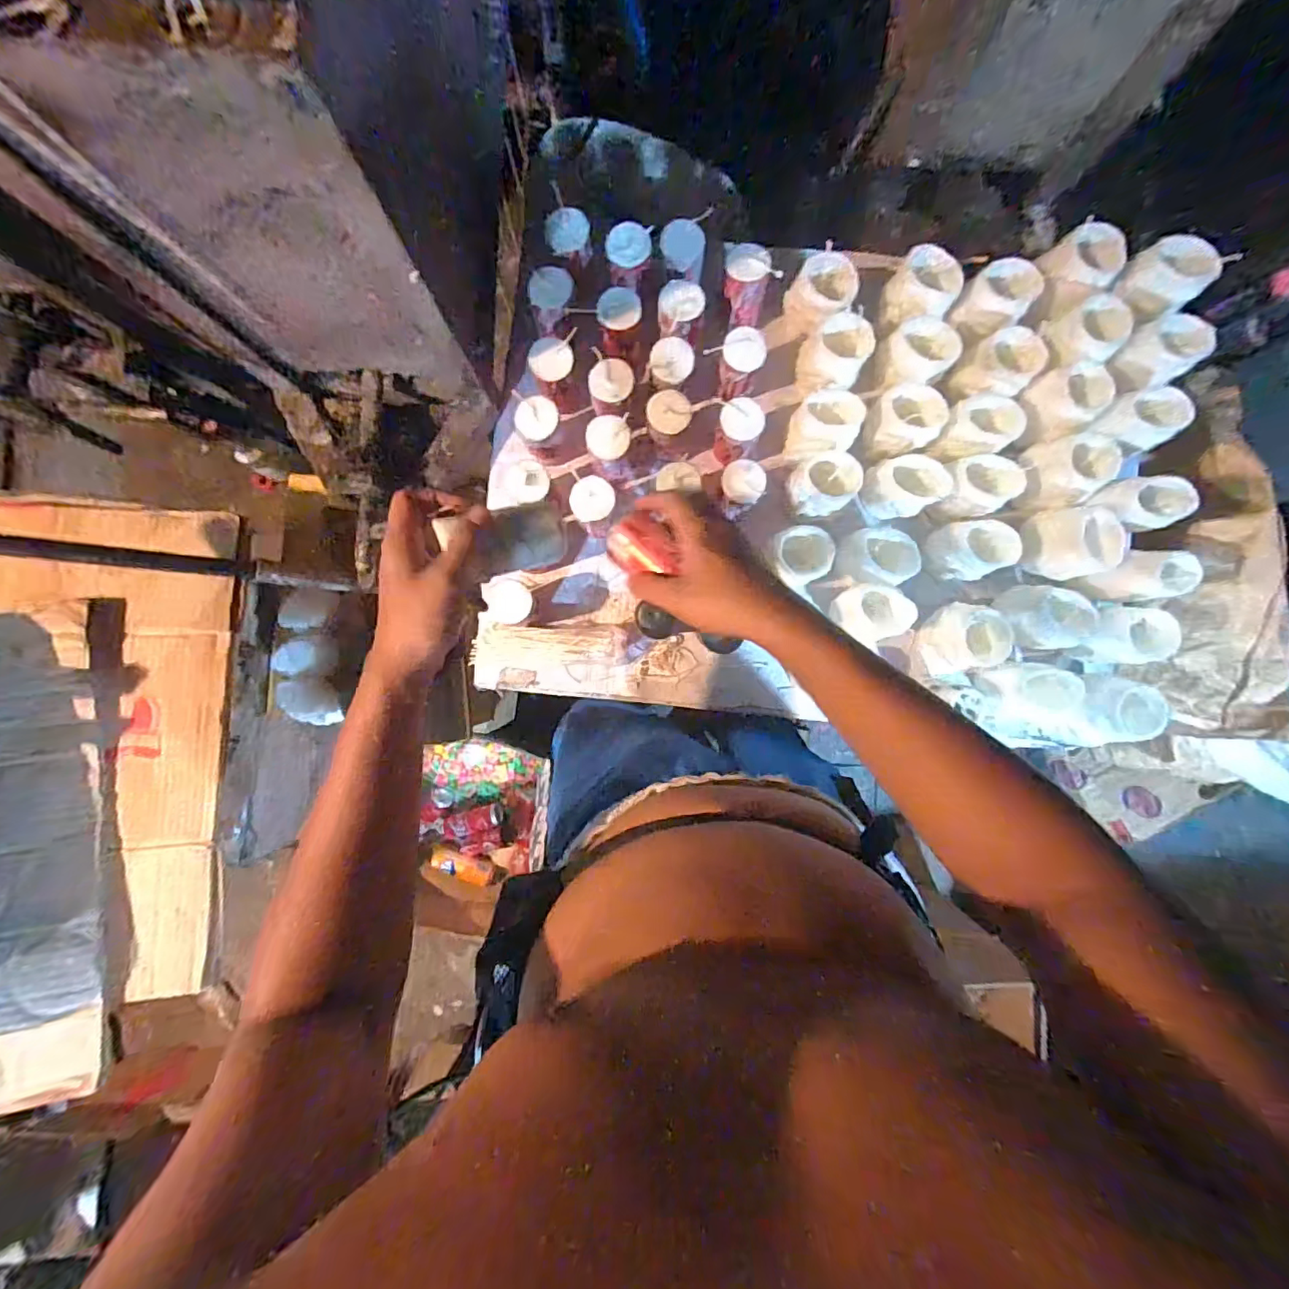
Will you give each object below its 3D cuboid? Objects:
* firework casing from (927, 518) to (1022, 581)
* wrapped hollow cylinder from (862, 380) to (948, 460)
[{"bbox_3d":[0.395,-0.115,0.657,0.067,0.078,0.070,0,91,0],"label":"firework casing"},{"bbox_3d":[0.310,-0.264,0.670,0.067,0.099,0.078,-36,90,0],"label":"wrapped hollow cylinder"}]

